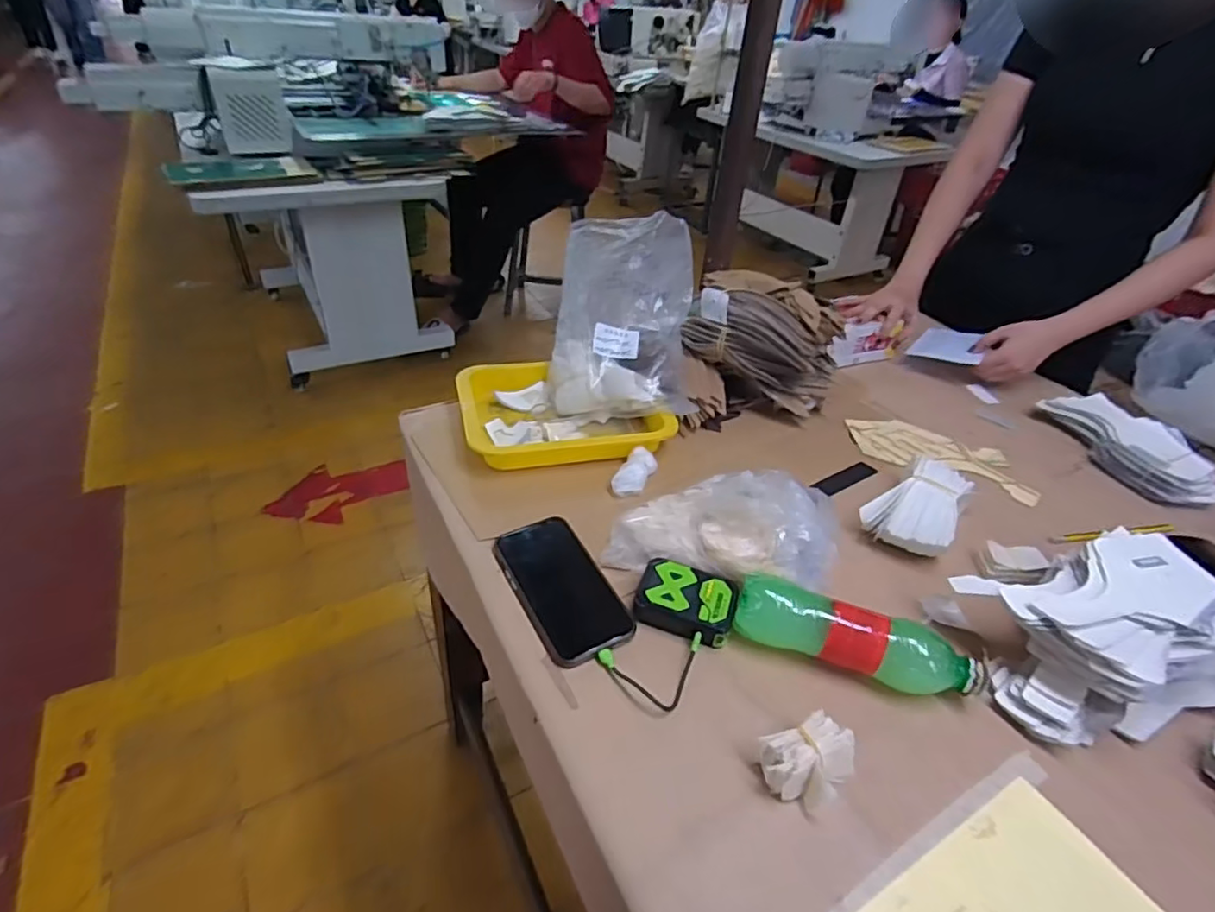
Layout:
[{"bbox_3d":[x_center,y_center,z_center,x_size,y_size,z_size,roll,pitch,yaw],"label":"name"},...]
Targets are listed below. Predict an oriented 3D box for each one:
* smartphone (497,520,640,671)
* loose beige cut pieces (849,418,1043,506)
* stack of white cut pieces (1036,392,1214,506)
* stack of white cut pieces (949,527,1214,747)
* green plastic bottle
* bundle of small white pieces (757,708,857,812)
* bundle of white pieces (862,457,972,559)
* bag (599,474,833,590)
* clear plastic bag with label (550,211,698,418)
[{"bbox_3d":[-0.046,0.122,0.586,0.083,0.008,0.163,-17,44,-26],"label":"smartphone"},{"bbox_3d":[0.445,-0.002,0.820,0.229,0.017,0.107,14,39,10],"label":"loose beige cut pieces"},{"bbox_3d":[0.726,-0.020,0.845,0.117,0.042,0.214,2,39,-5],"label":"stack of white cut pieces"},{"bbox_3d":[0.455,0.147,0.562,0.253,0.094,0.181,-7,40,-16],"label":"stack of white cut pieces"},{"bbox_3d":[0.216,0.160,0.533,0.205,0.053,0.053,17,40,14],"label":"green plastic bottle"},{"bbox_3d":[0.153,0.233,0.461,0.069,0.035,0.052,-12,42,-21],"label":"bundle of small white pieces"},{"bbox_3d":[0.351,0.054,0.689,0.091,0.050,0.145,28,43,25],"label":"bundle of white pieces"},{"bbox_3d":[0.124,0.058,0.633,0.220,0.077,0.140,11,39,7],"label":"bag"},{"bbox_3d":[0.017,-0.185,0.798,0.191,0.265,0.070,-2,-6,6],"label":"clear plastic bag with label"}]

